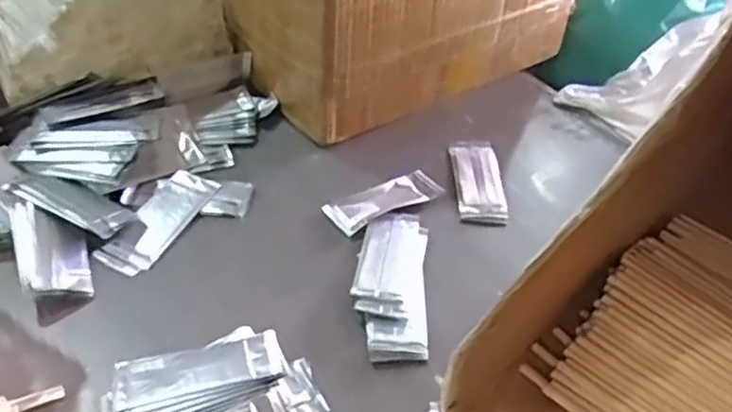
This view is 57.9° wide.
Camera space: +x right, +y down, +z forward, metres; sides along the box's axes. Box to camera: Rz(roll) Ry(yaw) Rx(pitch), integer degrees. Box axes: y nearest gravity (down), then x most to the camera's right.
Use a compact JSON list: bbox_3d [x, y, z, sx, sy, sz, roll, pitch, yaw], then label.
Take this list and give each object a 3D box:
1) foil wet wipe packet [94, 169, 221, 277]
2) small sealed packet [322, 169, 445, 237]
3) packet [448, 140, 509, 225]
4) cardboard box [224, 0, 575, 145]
[{"bbox_3d":[-0.198,0.011,0.638,0.053,0.004,0.130,19,45,15],"label":"foil wet wipe packet"},{"bbox_3d":[0.019,-0.006,0.683,0.120,0.010,0.051,-22,49,-25],"label":"small sealed packet"},{"bbox_3d":[0.121,-0.028,0.714,0.050,0.007,0.132,2,43,-2],"label":"packet"},{"bbox_3d":[0.040,-0.285,0.812,0.407,0.203,0.269,-23,49,-25],"label":"cardboard box"}]

